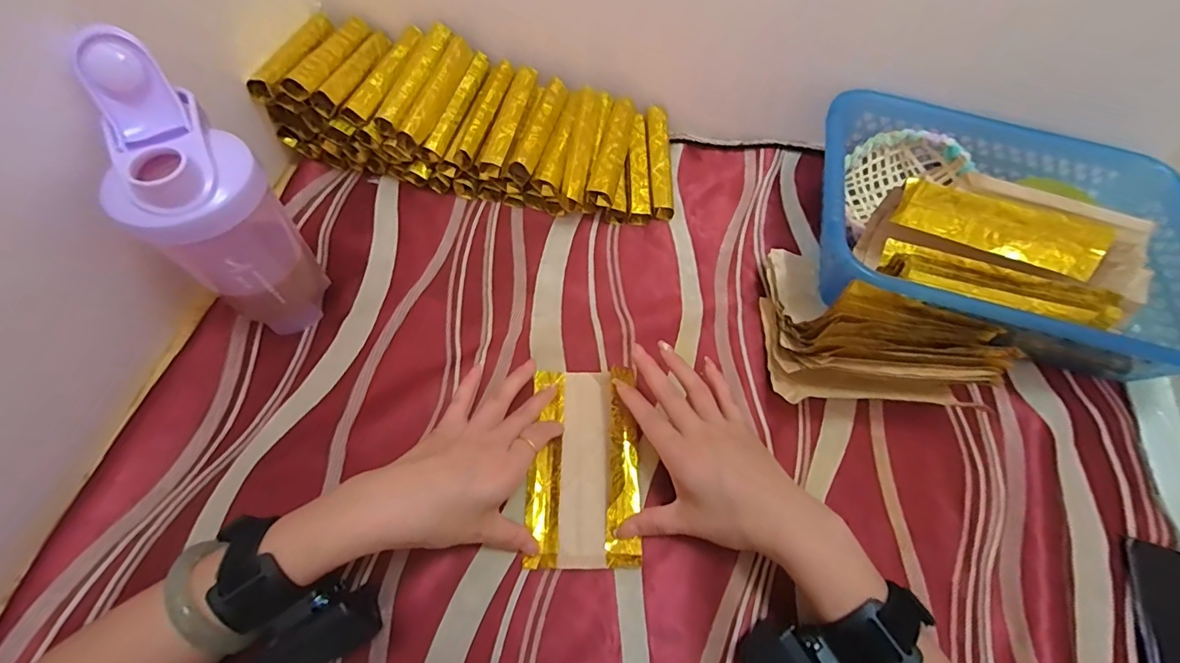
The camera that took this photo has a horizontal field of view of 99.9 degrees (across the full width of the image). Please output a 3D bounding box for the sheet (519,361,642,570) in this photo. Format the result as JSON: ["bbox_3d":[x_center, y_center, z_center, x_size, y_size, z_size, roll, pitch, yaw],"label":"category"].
[{"bbox_3d":[-0.004,0.098,0.378,0.083,0.024,0.147,0,62,1],"label":"sheet"}]

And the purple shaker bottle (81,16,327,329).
[{"bbox_3d":[-0.272,-0.085,0.363,0.081,0.195,0.106,-37,69,-20],"label":"purple shaker bottle"}]

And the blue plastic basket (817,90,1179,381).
[{"bbox_3d":[0.360,-0.090,0.442,0.320,0.104,0.223,13,62,5],"label":"blue plastic basket"}]

